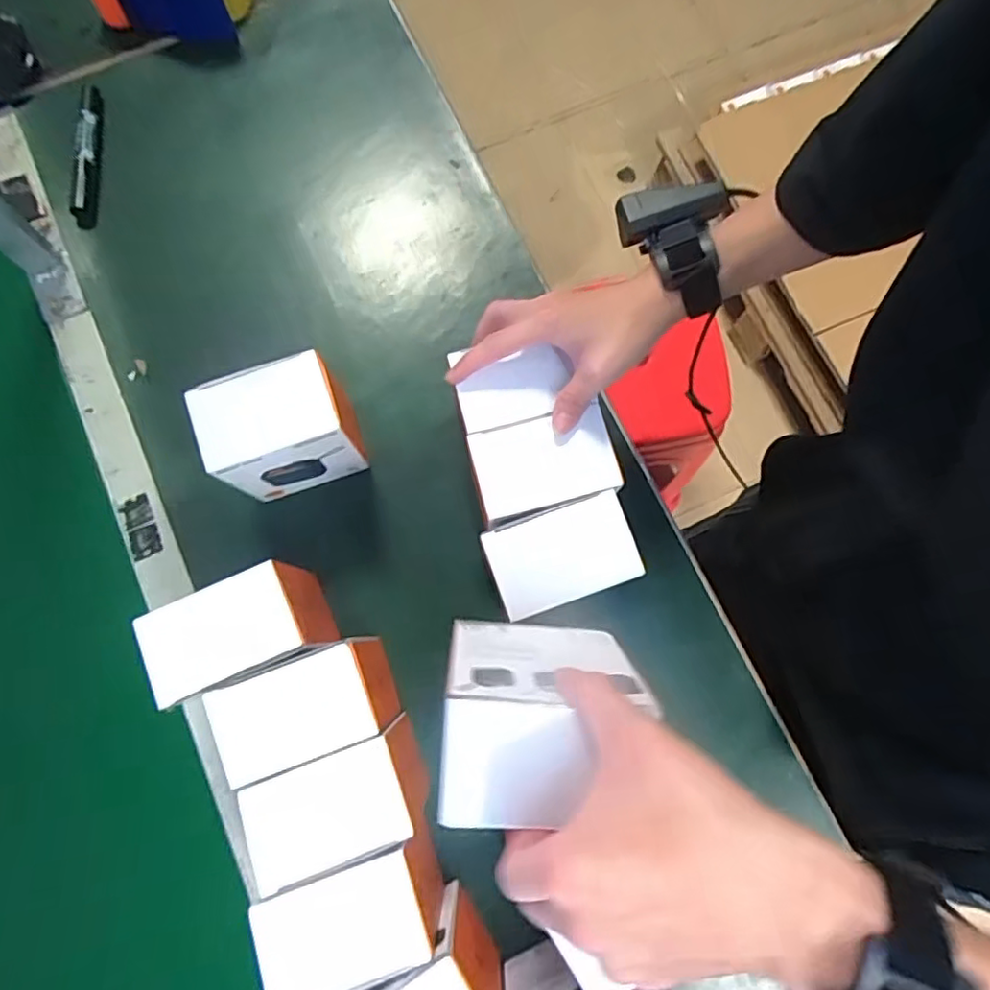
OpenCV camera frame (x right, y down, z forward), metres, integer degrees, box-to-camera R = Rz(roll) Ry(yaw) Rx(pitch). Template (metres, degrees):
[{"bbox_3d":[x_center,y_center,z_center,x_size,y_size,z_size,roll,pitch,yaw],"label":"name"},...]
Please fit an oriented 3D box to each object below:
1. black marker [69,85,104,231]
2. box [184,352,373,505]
[{"bbox_3d":[-0.397,-0.337,0.595,0.025,0.017,0.166,-5,80,0],"label":"black marker"},{"bbox_3d":[-0.161,-0.051,0.488,0.104,0.116,0.068,-19,79,-6],"label":"box"}]

